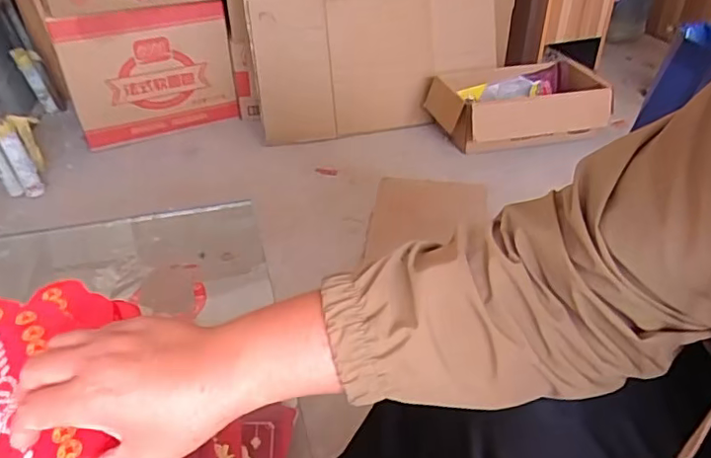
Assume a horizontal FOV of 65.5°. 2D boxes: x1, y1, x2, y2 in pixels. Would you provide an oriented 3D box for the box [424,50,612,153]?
[{"bbox_3d":[0.483,-0.370,1.647,0.477,0.166,0.241,-9,38,-11],"label":"box"}]

